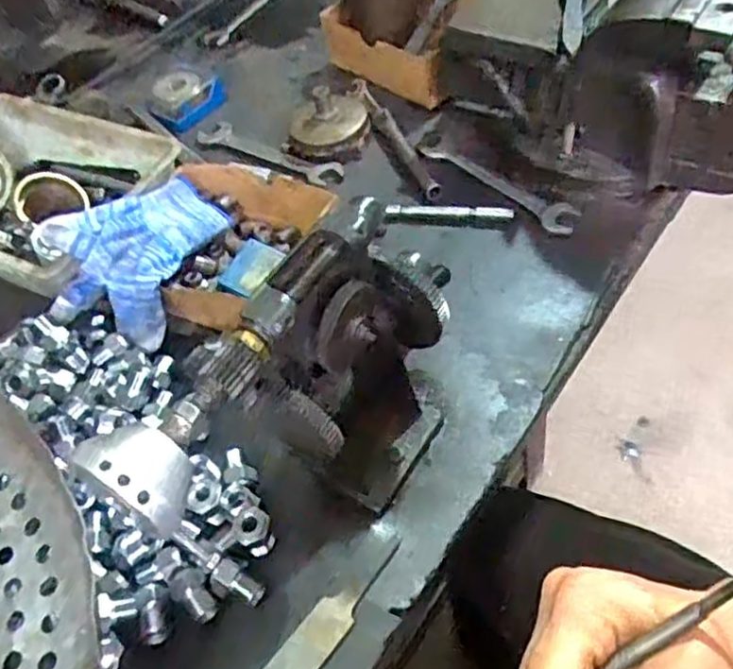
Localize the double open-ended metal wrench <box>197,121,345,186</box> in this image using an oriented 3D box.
[{"bbox_3d":[-0.098,-0.176,0.697,0.162,0.010,0.029,21,57,25],"label":"double open-ended metal wrench"}]

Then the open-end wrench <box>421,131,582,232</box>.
[{"bbox_3d":[0.111,-0.139,0.635,0.031,0.005,0.177,-39,54,-21],"label":"open-end wrench"}]

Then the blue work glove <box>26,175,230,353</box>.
[{"bbox_3d":[-0.187,-0.073,0.576,0.112,0.069,0.151,16,55,23],"label":"blue work glove"}]

